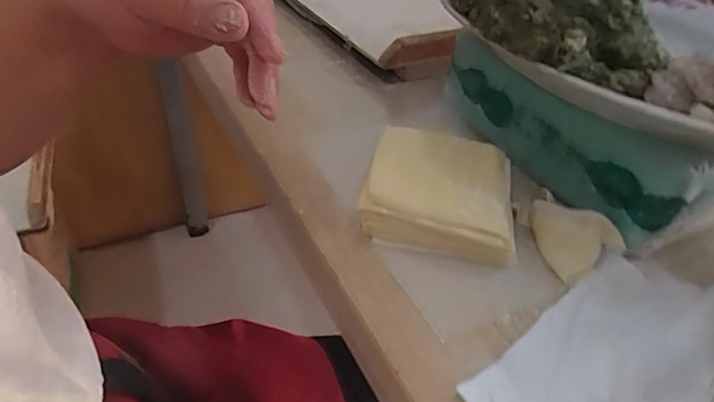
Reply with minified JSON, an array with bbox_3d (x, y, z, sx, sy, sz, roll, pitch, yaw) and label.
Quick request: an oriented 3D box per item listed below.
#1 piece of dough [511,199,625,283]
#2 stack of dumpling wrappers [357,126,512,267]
[{"bbox_3d":[0.133,0.022,0.311,0.067,0.027,0.043,26,43,21],"label":"piece of dough"},{"bbox_3d":[0.057,-0.010,0.337,0.095,0.031,0.103,11,40,5],"label":"stack of dumpling wrappers"}]

